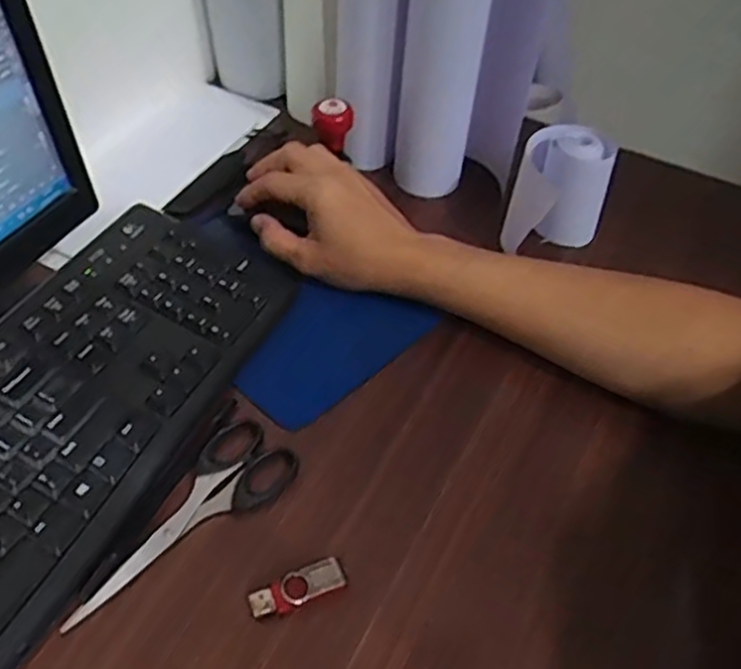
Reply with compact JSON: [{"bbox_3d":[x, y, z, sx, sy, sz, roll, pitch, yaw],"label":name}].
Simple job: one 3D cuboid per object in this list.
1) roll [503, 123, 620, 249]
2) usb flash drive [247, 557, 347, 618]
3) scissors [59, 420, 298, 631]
[{"bbox_3d":[0.149,-0.109,0.567,0.071,0.090,0.082,18,50,11],"label":"roll"},{"bbox_3d":[-0.040,0.138,0.388,0.051,0.004,0.018,-18,53,-19],"label":"usb flash drive"},{"bbox_3d":[-0.108,0.109,0.414,0.055,0.009,0.147,34,55,23],"label":"scissors"}]

